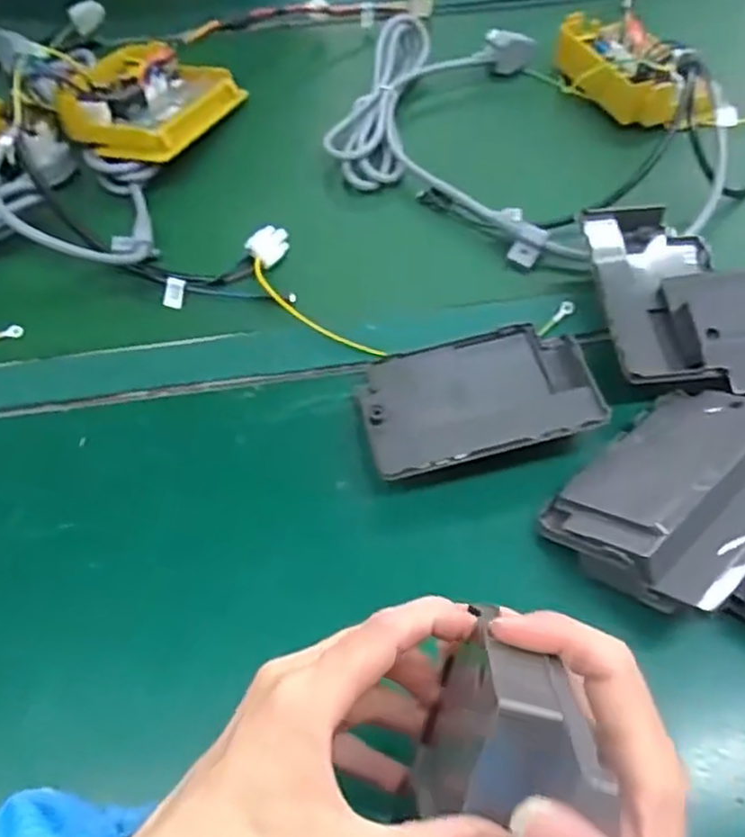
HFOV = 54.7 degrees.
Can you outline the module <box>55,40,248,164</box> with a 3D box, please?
[{"bbox_3d":[-0.182,-0.261,0.596,0.107,0.030,0.153,23,49,2],"label":"module"}]

